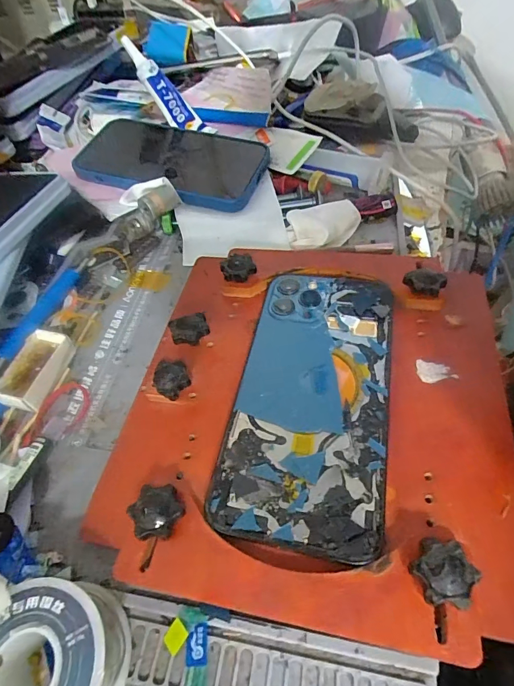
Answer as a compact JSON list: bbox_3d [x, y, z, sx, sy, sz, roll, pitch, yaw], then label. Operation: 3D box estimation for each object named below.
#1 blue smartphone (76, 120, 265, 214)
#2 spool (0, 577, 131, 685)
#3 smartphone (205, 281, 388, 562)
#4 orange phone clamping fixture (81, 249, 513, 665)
[{"bbox_3d":[-0.074,-0.161,0.335,0.159,0.017,0.078,15,59,15],"label":"blue smartphone"},{"bbox_3d":[-0.078,0.120,0.143,0.050,0.032,0.051,-3,56,4],"label":"spool"},{"bbox_3d":[0.030,0.022,0.207,0.075,0.006,0.160,7,57,11],"label":"smartphone"},{"bbox_3d":[0.025,0.024,0.211,0.201,0.032,0.208,6,57,10],"label":"orange phone clamping fixture"}]

